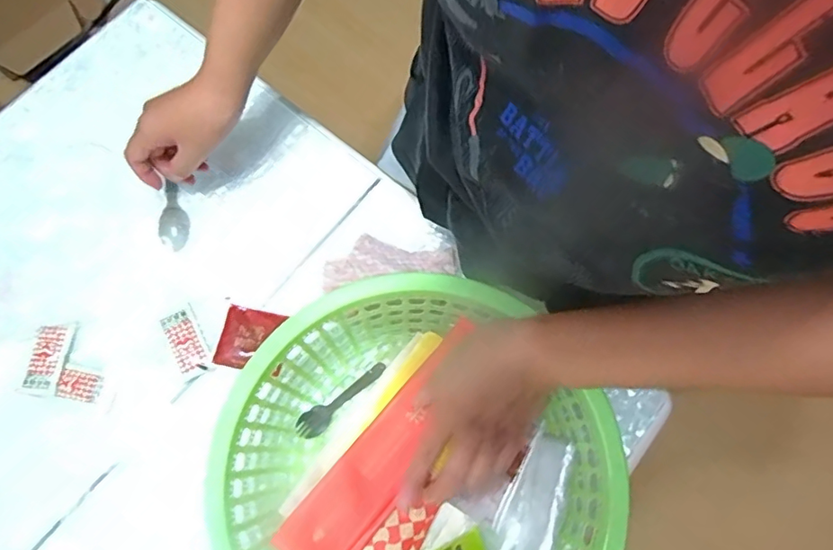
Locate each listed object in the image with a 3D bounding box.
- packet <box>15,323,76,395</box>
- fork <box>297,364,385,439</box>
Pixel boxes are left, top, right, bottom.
[{"bbox_3d":[-0.366,0.082,0.533,0.033,0.007,0.071,10,74,1],"label":"packet"},{"bbox_3d":[-0.073,0.121,0.529,0.100,0.014,0.022,-38,78,-12],"label":"fork"}]

